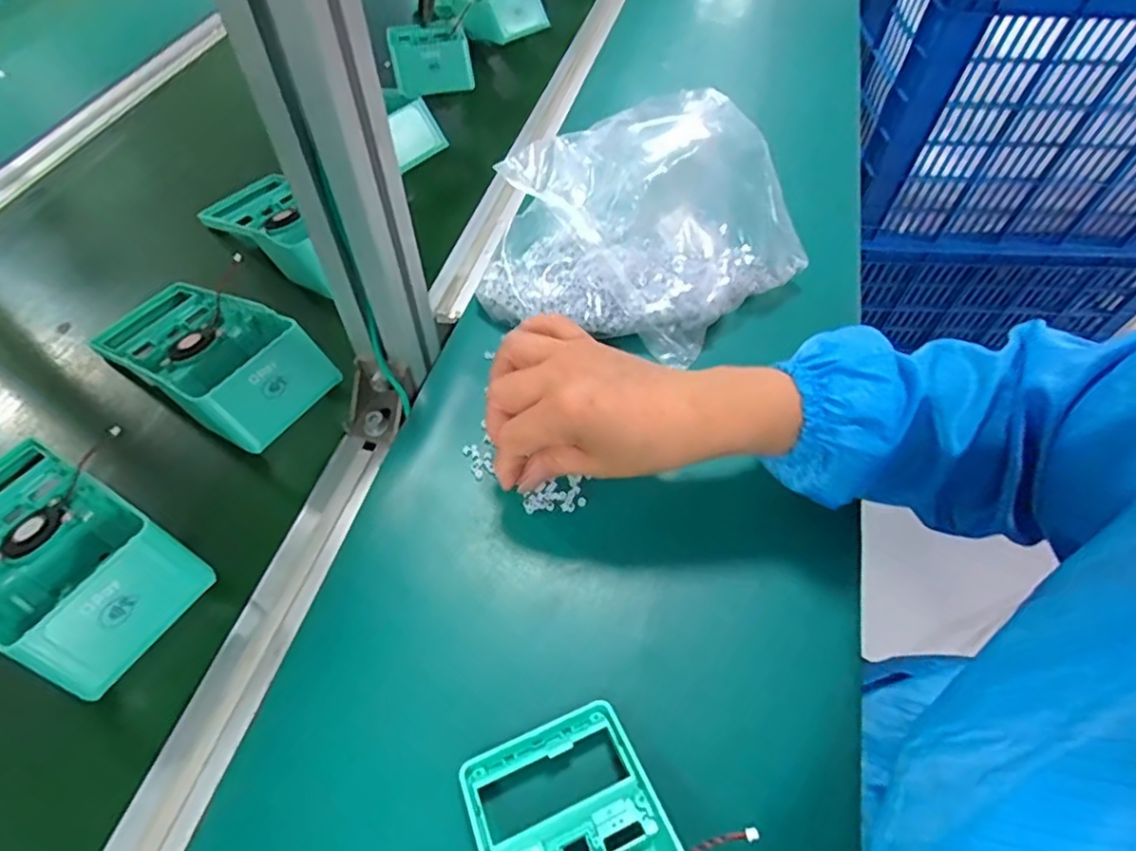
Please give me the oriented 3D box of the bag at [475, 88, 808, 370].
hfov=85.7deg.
[{"bbox_3d":[0.060,-0.147,0.452,0.225,0.108,0.161,15,57,9],"label":"bag"}]

